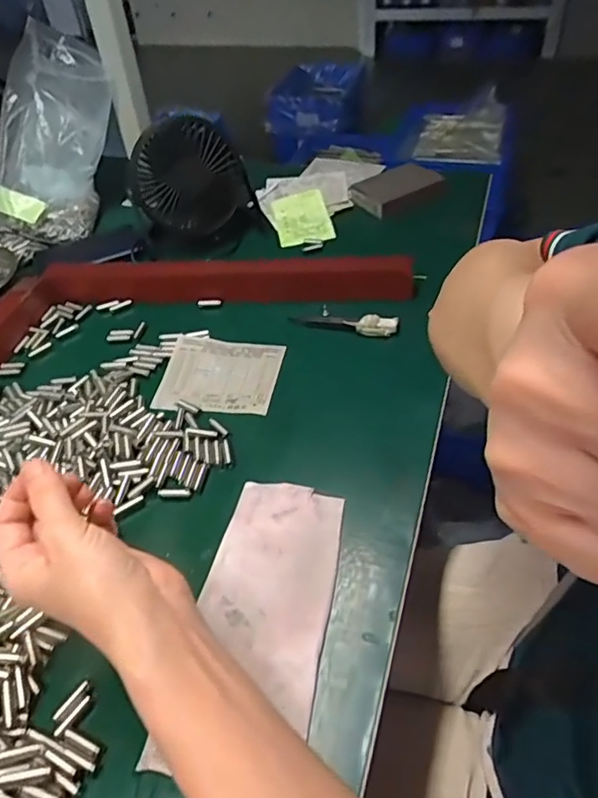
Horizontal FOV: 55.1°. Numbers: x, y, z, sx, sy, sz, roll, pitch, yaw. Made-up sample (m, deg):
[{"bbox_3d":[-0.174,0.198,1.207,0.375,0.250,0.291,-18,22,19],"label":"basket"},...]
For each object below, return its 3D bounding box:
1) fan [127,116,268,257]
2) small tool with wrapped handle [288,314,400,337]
[{"bbox_3d":[-0.123,-0.251,0.680,0.147,0.147,0.064,-14,44,-10],"label":"fan"},{"bbox_3d":[0.043,-0.076,0.561,0.106,0.021,0.016,13,46,18],"label":"small tool with wrapped handle"}]

